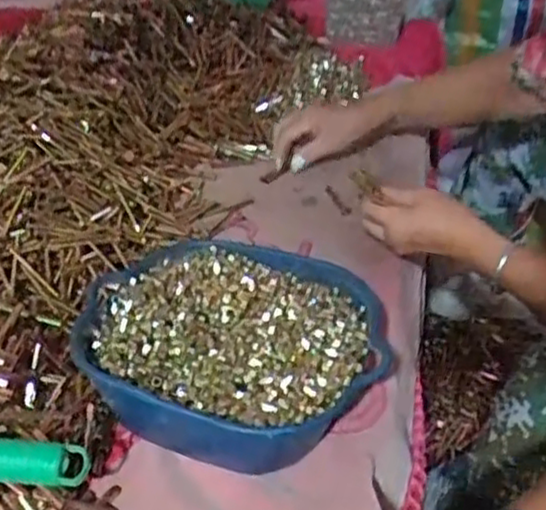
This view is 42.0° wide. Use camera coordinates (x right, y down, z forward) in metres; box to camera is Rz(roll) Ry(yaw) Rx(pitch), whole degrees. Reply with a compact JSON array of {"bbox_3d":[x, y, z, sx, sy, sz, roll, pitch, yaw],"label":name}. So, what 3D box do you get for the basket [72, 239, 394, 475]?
[{"bbox_3d":[-0.035,0.081,0.589,0.252,0.081,0.222,17,40,22],"label":"basket"}]

